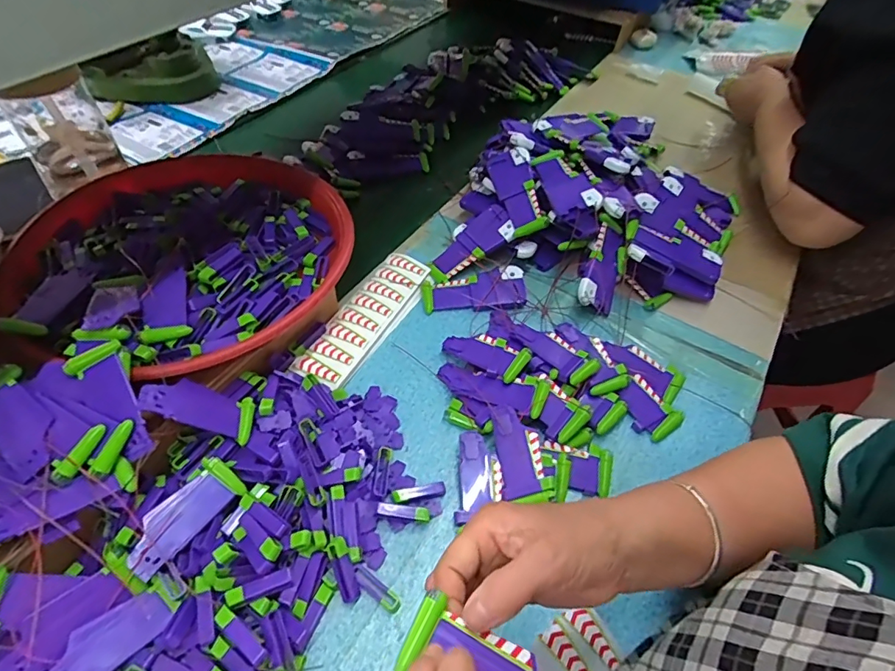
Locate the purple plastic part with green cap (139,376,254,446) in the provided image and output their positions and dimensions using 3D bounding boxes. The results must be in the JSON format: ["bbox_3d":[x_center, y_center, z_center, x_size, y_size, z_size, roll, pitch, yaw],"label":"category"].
[{"bbox_3d":[-0.199,0.058,0.401,0.005,0.088,0.039,-31,49,29],"label":"purple plastic part with green cap"}]

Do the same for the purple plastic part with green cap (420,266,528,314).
[{"bbox_3d":[0.031,-0.052,0.571,0.118,0.021,0.054,-1,51,-3],"label":"purple plastic part with green cap"}]

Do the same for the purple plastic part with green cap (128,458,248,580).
[{"bbox_3d":[-0.202,0.137,0.376,0.037,0.006,0.089,46,58,0],"label":"purple plastic part with green cap"}]

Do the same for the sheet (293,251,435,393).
[{"bbox_3d":[-0.084,-0.021,0.542,0.063,0.013,0.194,24,55,13],"label":"sheet"}]

